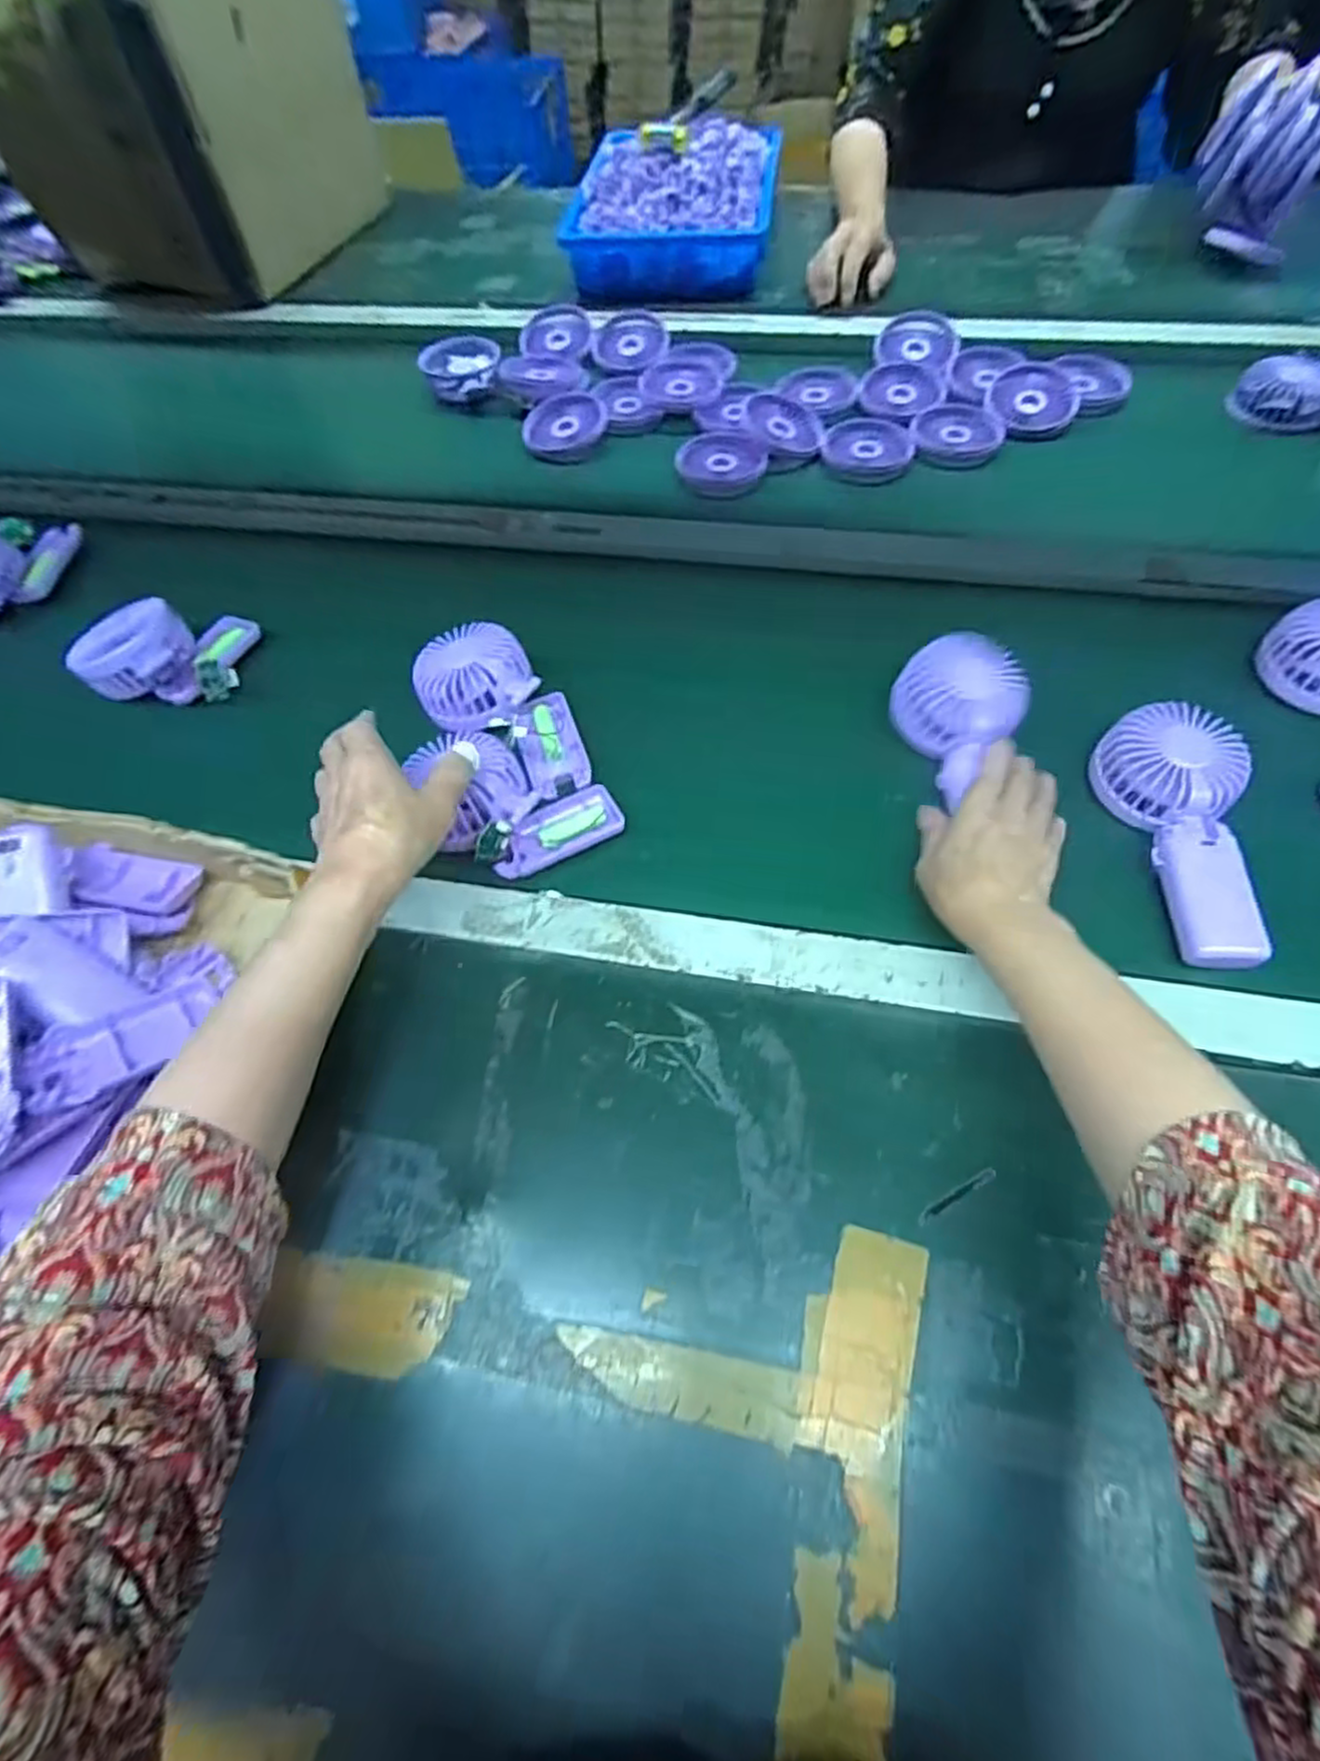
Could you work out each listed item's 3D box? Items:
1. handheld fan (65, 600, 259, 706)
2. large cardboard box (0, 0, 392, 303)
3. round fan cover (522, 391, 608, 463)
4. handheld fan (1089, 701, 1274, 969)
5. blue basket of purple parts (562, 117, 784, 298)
[{"bbox_3d":[-0.410,-0.194,0.613,0.132,0.049,0.100,3,60,5],"label":"handheld fan"},{"bbox_3d":[-0.614,-1.016,0.953,0.325,0.294,0.371,18,63,13],"label":"large cardboard box"},{"bbox_3d":[-0.101,-0.493,0.792,0.087,0.024,0.097,-2,60,2],"label":"round fan cover"},{"bbox_3d":[0.340,-0.031,0.470,0.077,0.044,0.176,-3,60,2],"label":"handheld fan"},{"bbox_3d":[0.021,-0.876,0.949,0.251,0.089,0.332,5,61,6],"label":"blue basket of purple parts"}]

